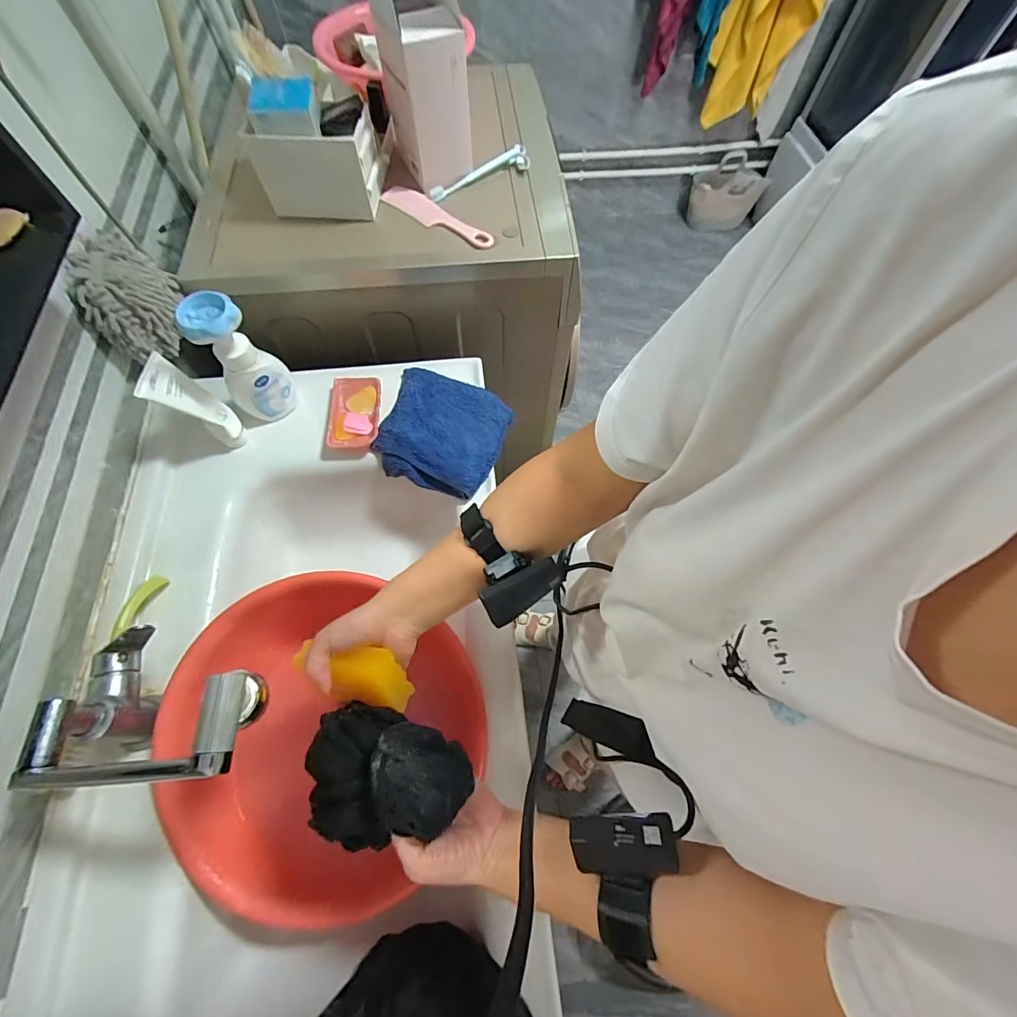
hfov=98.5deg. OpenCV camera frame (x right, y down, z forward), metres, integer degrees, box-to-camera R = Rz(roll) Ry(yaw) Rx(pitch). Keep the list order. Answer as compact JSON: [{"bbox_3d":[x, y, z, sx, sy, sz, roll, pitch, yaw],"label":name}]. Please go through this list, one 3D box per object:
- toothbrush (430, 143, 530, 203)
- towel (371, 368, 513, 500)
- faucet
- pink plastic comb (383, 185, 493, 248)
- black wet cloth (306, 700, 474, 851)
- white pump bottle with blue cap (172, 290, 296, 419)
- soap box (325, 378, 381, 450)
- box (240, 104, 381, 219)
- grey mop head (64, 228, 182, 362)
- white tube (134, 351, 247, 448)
[{"bbox_3d":[-0.047,-0.563,0.734,0.186,0.026,0.027,-28,69,-12],"label":"toothbrush"},{"bbox_3d":[-0.100,-0.120,0.674,0.183,0.032,0.179,18,67,8],"label":"towel"},{"bbox_3d":[-0.323,0.191,0.414,0.276,0.139,0.123,-4,64,23],"label":"faucet"},{"bbox_3d":[-0.110,-0.466,0.698,0.206,0.017,0.042,33,70,13],"label":"pink plastic comb"},{"bbox_3d":[-0.109,0.226,0.362,0.142,0.071,0.098,20,67,8],"label":"black wet cloth"},{"bbox_3d":[-0.371,-0.204,0.617,0.083,0.182,0.061,-23,68,-10],"label":"white pump bottle with blue cap"},{"bbox_3d":[-0.241,-0.149,0.685,0.078,0.023,0.125,-3,66,-2],"label":"soap box"},{"bbox_3d":[-0.284,-0.510,0.658,0.169,0.118,0.073,-5,66,-2],"label":"box"},{"bbox_3d":[-0.517,-0.289,0.602,0.081,0.117,0.130,-10,66,-5],"label":"grey mop head"},{"bbox_3d":[-0.429,-0.137,0.611,0.052,0.151,0.058,7,66,3],"label":"white tube"}]

